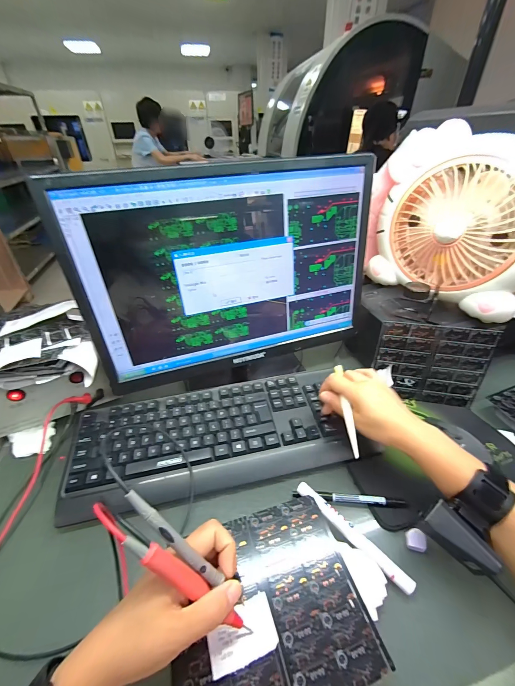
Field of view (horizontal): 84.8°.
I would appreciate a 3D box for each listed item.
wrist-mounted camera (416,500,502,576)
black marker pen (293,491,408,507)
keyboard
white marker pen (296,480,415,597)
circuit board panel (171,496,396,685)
[{"bbox_3d":[0.202,0.199,0.284,0.067,0.029,0.031,42,51,20],"label":"wrist-mounted camera"},{"bbox_3d":[0.117,0.198,0.360,0.139,0.010,0.014,1,37,2],"label":"black marker pen"},{"bbox_3d":[-0.053,0.136,0.423,0.415,0.040,0.153,-8,37,-10],"label":"keyboard"},{"bbox_3d":[0.106,0.219,0.325,0.144,0.015,0.016,29,46,34],"label":"white marker pen"},{"bbox_3d":[0.008,0.238,0.262,0.168,0.006,0.144,-11,38,-14],"label":"circuit board panel"}]

